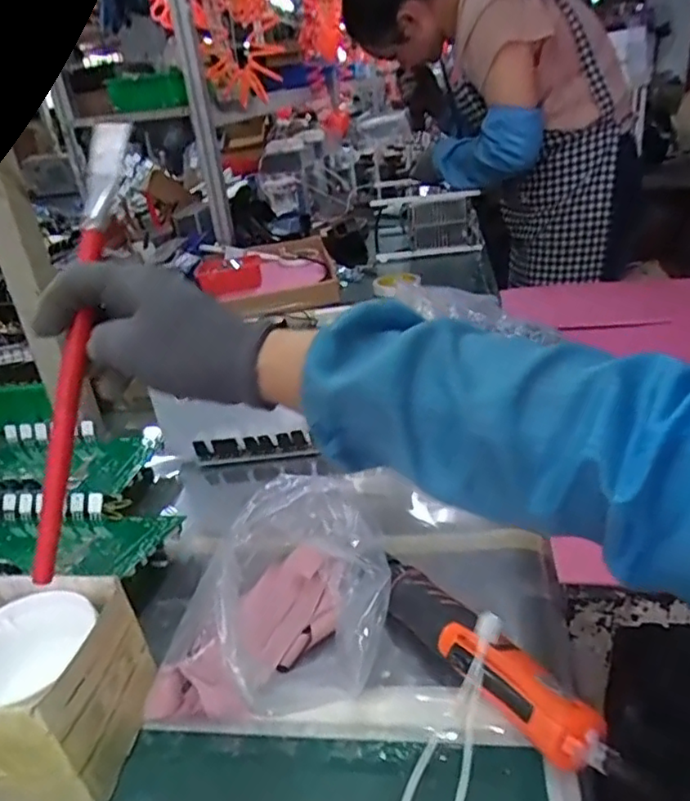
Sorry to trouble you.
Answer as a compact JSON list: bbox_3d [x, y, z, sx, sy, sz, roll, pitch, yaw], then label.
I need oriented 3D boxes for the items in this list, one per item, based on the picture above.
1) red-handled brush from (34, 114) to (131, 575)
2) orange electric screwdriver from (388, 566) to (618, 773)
[{"bbox_3d":[-0.165,-0.031,0.375,0.023,0.280,0.012,10,1,27],"label":"red-handled brush"},{"bbox_3d":[0.095,0.180,0.421,0.043,0.051,0.187,-22,31,-26],"label":"orange electric screwdriver"}]

